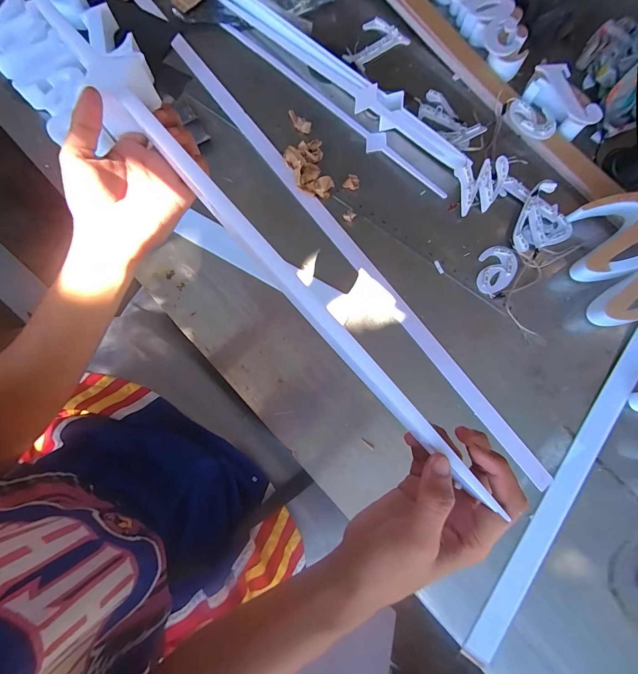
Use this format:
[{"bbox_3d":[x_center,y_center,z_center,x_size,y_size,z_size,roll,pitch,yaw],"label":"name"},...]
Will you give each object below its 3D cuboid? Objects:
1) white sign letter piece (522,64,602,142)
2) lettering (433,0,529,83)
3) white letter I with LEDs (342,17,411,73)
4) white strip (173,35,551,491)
[{"bbox_3d":[0.448,-0.439,0.610,0.073,0.036,0.145,-29,82,-6],"label":"white sign letter piece"},{"bbox_3d":[0.326,-0.642,0.646,0.107,0.039,0.295,-24,81,-5],"label":"lettering"},{"bbox_3d":[0.105,-0.587,0.652,0.140,0.022,0.072,-33,82,-7],"label":"white letter I with LEDs"},{"bbox_3d":[0.042,-0.176,0.564,0.042,0.023,0.982,-37,83,-7],"label":"white strip"}]

